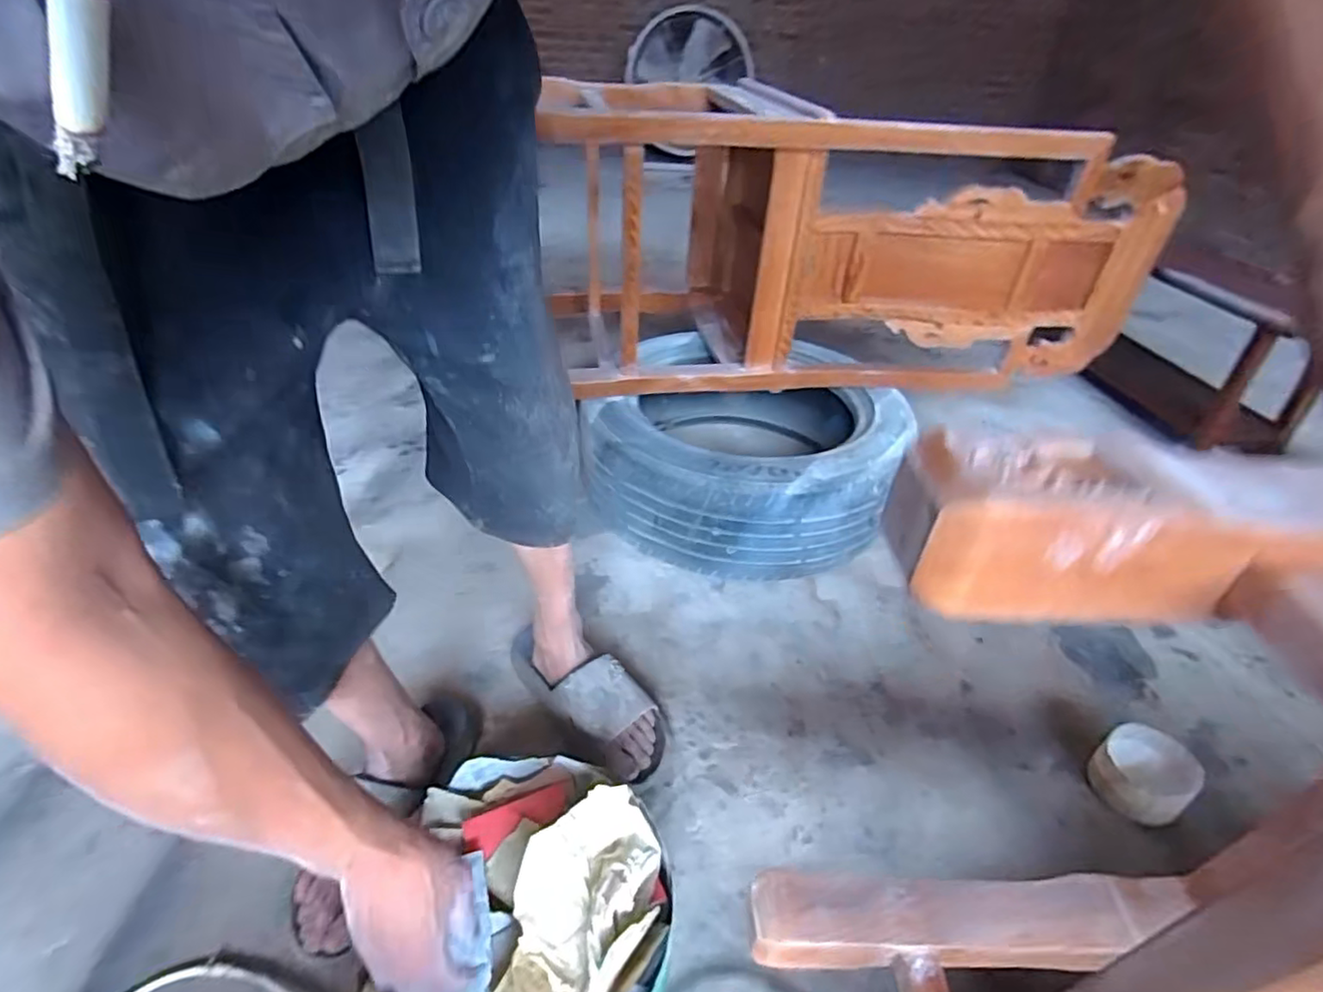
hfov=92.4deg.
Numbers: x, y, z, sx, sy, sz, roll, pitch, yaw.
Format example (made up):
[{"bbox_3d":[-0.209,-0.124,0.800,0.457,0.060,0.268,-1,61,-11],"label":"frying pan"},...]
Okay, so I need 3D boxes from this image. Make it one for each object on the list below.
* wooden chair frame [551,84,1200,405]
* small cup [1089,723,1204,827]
[{"bbox_3d":[0.325,-0.469,1.186,1.003,0.418,0.422,1,37,-4],"label":"wooden chair frame"},{"bbox_3d":[0.573,0.332,0.759,0.110,0.069,0.091,-24,45,-31],"label":"small cup"}]

